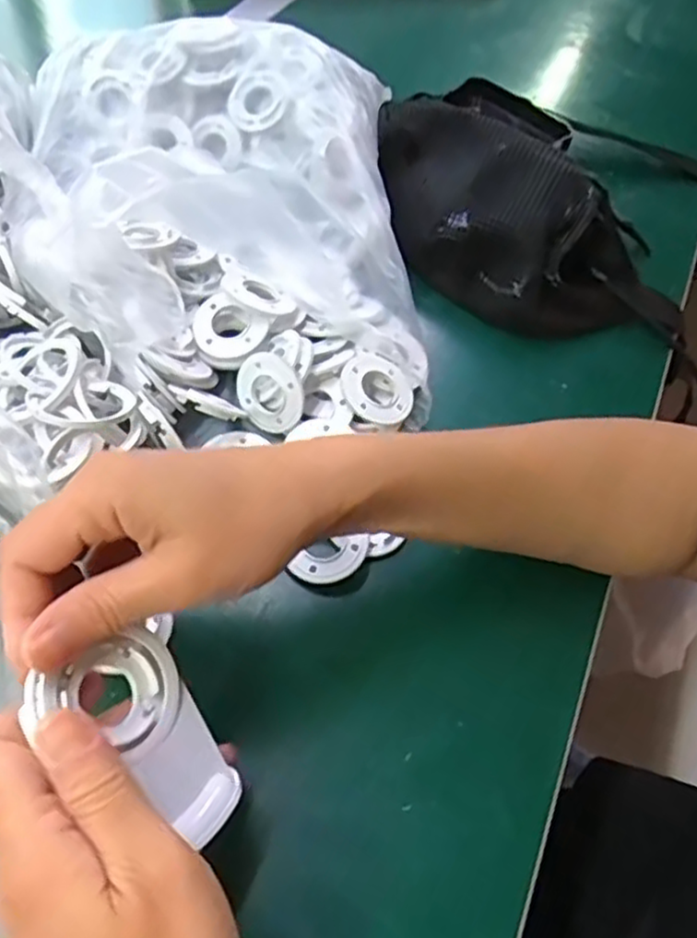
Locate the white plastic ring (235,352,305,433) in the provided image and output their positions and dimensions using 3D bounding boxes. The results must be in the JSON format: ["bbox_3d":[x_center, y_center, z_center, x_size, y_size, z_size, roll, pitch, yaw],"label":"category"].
[{"bbox_3d":[-0.043,-0.042,0.399,0.044,0.039,0.004,44,32,13],"label":"white plastic ring"}]

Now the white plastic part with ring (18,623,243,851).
[{"bbox_3d":[-0.069,0.093,0.254,0.044,0.016,0.081,-42,99,-29],"label":"white plastic part with ring"}]

